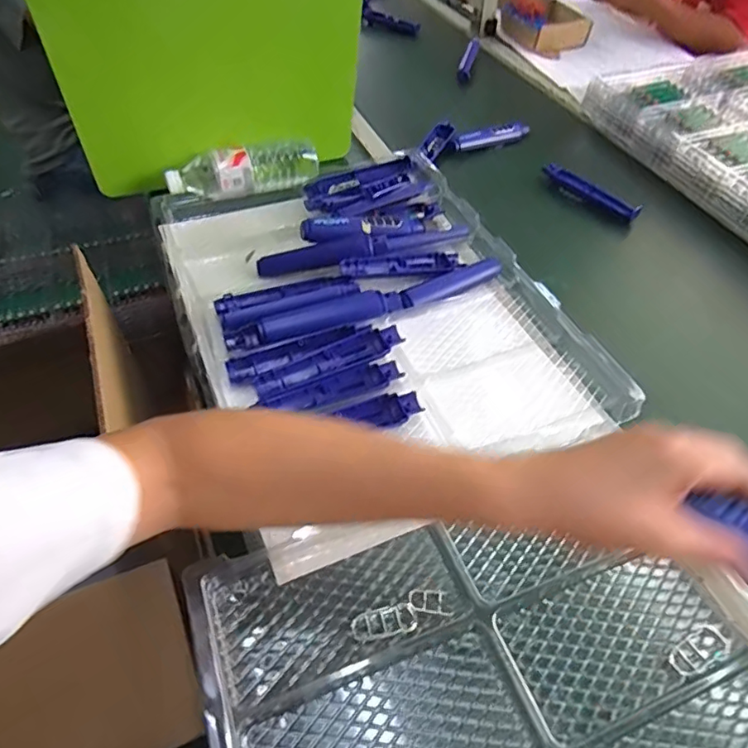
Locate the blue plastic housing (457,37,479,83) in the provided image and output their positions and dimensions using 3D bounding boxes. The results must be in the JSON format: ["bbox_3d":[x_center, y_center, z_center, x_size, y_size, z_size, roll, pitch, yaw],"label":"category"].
[{"bbox_3d":[0.208,-0.692,1.217,0.027,0.038,0.172,11,51,8],"label":"blue plastic housing"}]

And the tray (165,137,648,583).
[{"bbox_3d":[-0.009,-0.100,0.691,0.436,0.054,0.556,-16,53,-14],"label":"tray"}]

